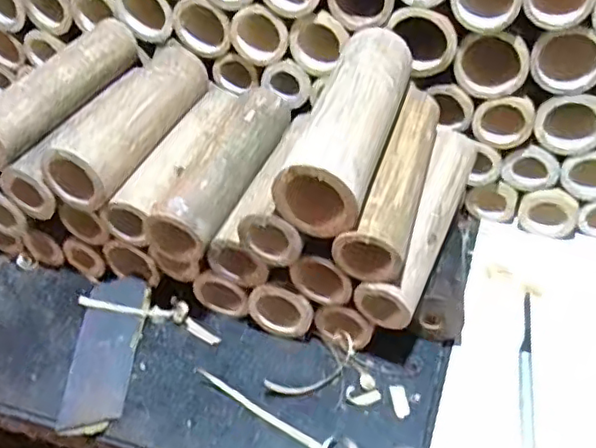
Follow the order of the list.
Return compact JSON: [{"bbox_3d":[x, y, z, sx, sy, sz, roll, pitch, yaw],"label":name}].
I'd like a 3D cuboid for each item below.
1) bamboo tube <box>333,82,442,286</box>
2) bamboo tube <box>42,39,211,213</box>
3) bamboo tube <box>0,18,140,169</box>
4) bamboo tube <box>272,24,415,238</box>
[{"bbox_3d":[0.078,-0.037,0.470,0.042,0.044,0.178,15,49,15],"label":"bamboo tube"},{"bbox_3d":[-0.138,-0.093,0.527,0.049,0.050,0.192,16,49,16],"label":"bamboo tube"},{"bbox_3d":[-0.208,-0.121,0.535,0.037,0.044,0.181,18,50,17],"label":"bamboo tube"},{"bbox_3d":[0.041,-0.074,0.457,0.052,0.060,0.187,13,49,13],"label":"bamboo tube"}]

